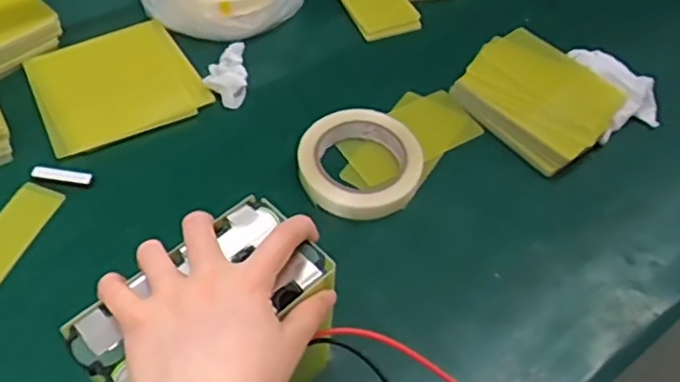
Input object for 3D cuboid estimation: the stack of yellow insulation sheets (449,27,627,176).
[{"bbox_3d":[0.195,-0.094,0.652,0.142,0.036,0.124,34,58,20],"label":"stack of yellow insulation sheets"}]

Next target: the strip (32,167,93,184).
[{"bbox_3d":[-0.251,-0.013,0.590,0.055,0.007,0.012,8,55,1],"label":"strip"}]

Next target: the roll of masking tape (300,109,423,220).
[{"bbox_3d":[0.019,-0.025,0.599,0.109,0.034,0.098,-17,56,-16],"label":"roll of masking tape"}]

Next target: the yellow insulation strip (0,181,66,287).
[{"bbox_3d":[-0.280,0.037,0.553,0.046,0.004,0.104,18,54,9],"label":"yellow insulation strip"}]

